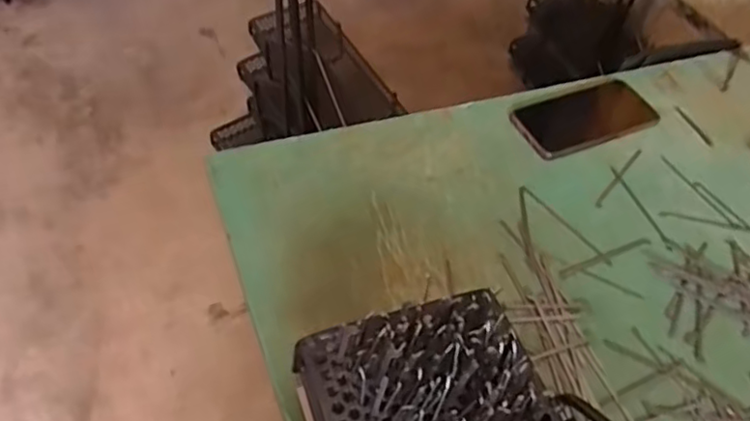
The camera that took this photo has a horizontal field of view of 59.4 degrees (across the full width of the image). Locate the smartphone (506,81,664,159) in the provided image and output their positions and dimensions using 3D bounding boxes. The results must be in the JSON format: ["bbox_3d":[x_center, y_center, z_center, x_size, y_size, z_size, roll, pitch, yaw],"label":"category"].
[{"bbox_3d":[0.234,-0.103,0.735,0.157,0.014,0.075,-17,53,-19],"label":"smartphone"}]

